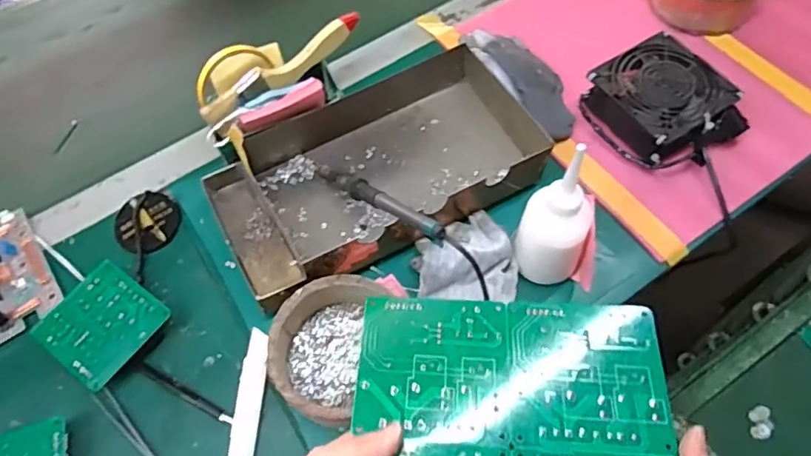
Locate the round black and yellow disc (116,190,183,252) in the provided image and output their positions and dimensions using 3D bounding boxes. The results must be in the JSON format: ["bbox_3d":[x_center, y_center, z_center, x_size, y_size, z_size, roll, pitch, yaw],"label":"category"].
[{"bbox_3d":[-0.274,-0.007,0.590,0.066,0.020,0.059,-40,66,-18],"label":"round black and yellow disc"}]

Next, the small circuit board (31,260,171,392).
[{"bbox_3d":[-0.287,0.093,0.531,0.093,0.028,0.093,30,66,18],"label":"small circuit board"}]

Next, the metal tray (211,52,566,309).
[{"bbox_3d":[-0.033,-0.065,0.583,0.333,0.060,0.185,-26,63,-12],"label":"metal tray"}]

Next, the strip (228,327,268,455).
[{"bbox_3d":[-0.141,0.168,0.489,0.022,0.009,0.153,0,61,2],"label":"strip"}]

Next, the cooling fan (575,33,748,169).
[{"bbox_3d":[0.284,-0.135,0.613,0.134,0.047,0.146,-32,64,-15],"label":"cooling fan"}]

